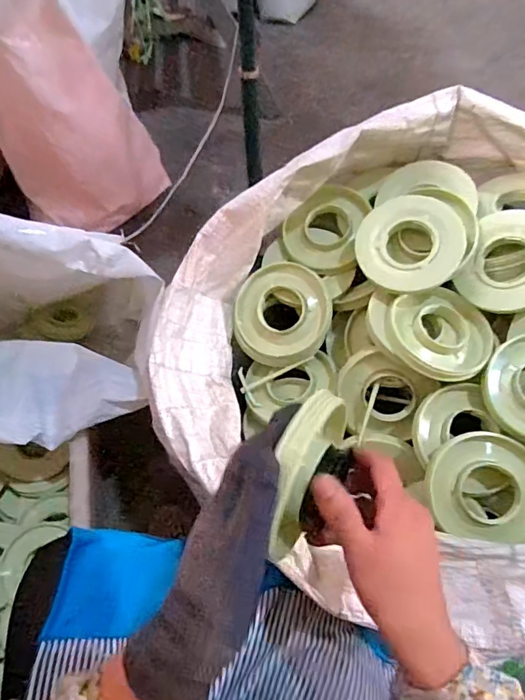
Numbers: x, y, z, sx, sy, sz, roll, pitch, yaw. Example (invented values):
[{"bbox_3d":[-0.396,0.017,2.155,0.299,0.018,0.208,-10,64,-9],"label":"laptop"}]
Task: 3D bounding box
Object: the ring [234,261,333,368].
[{"bbox_3d":[0.028,-0.051,0.692,0.131,0.028,0.132,-1,87,14],"label":"ring"}]

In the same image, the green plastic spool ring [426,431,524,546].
[{"bbox_3d":[0.252,0.153,0.554,0.131,0.043,0.113,19,58,13],"label":"green plastic spool ring"}]

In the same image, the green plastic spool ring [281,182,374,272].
[{"bbox_3d":[0.094,-0.165,0.696,0.120,0.022,0.120,0,90,12],"label":"green plastic spool ring"}]

